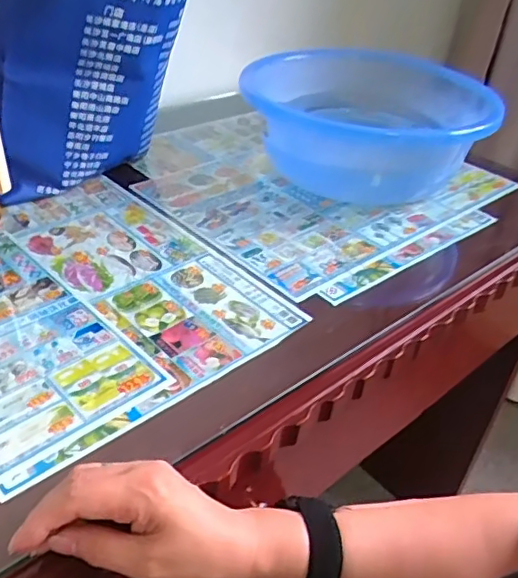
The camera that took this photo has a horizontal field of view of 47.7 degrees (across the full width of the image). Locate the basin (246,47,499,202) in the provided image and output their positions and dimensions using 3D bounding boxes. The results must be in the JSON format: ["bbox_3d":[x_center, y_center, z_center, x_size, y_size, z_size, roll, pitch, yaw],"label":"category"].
[{"bbox_3d":[0.132,-0.204,0.748,0.293,0.119,0.293,6,36,2],"label":"basin"}]

